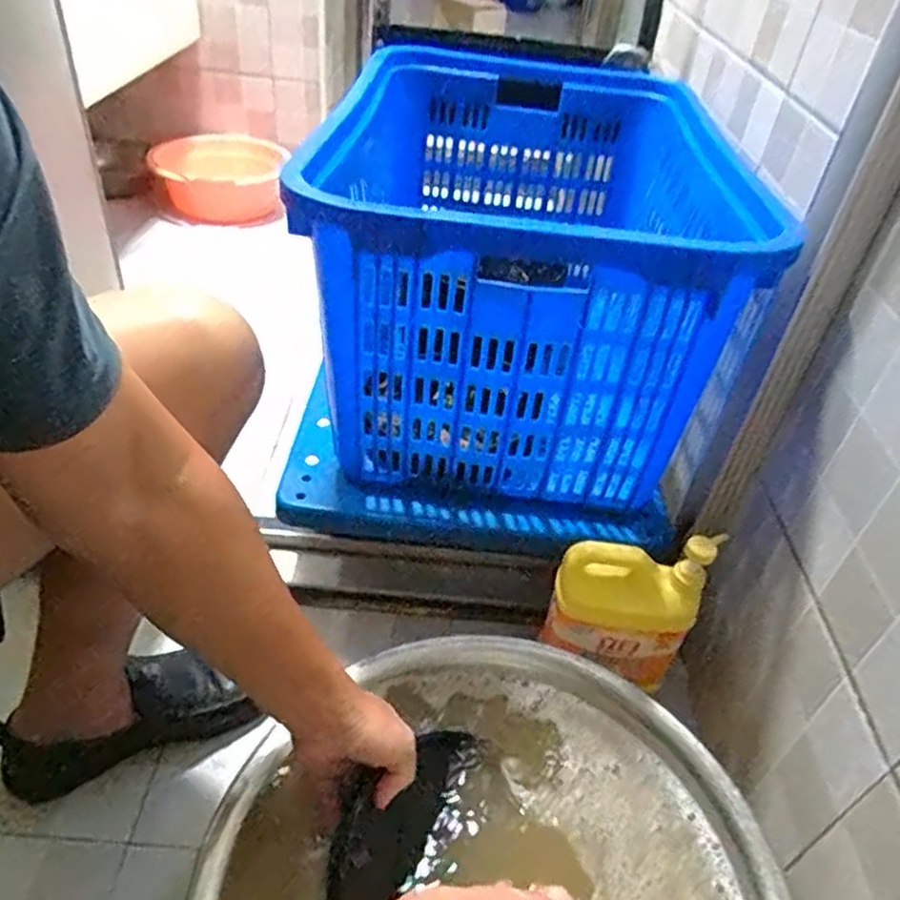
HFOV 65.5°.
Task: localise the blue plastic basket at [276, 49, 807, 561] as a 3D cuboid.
[{"bbox_3d":[0.076,-0.256,0.939,0.460,0.357,0.700,7,40,1],"label":"blue plastic basket"}]

